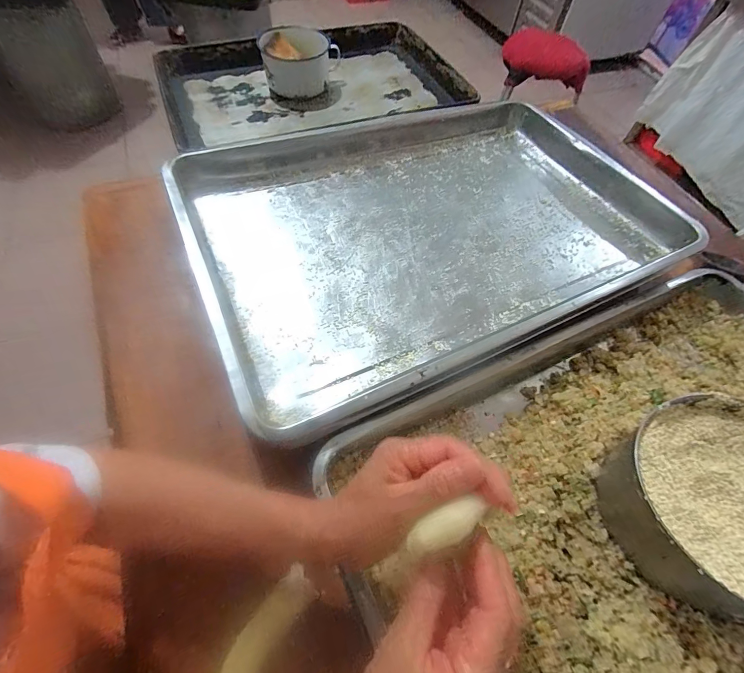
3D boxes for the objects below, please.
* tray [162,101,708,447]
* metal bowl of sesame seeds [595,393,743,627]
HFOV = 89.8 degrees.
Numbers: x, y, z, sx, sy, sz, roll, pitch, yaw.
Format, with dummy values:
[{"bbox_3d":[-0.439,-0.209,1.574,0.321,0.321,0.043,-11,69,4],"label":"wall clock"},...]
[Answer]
[{"bbox_3d":[0.106,-0.165,0.498,0.653,0.053,0.405,-23,63,-16],"label":"tray"},{"bbox_3d":[0.244,0.121,0.271,0.135,0.089,0.134,2,59,-3],"label":"metal bowl of sesame seeds"}]

